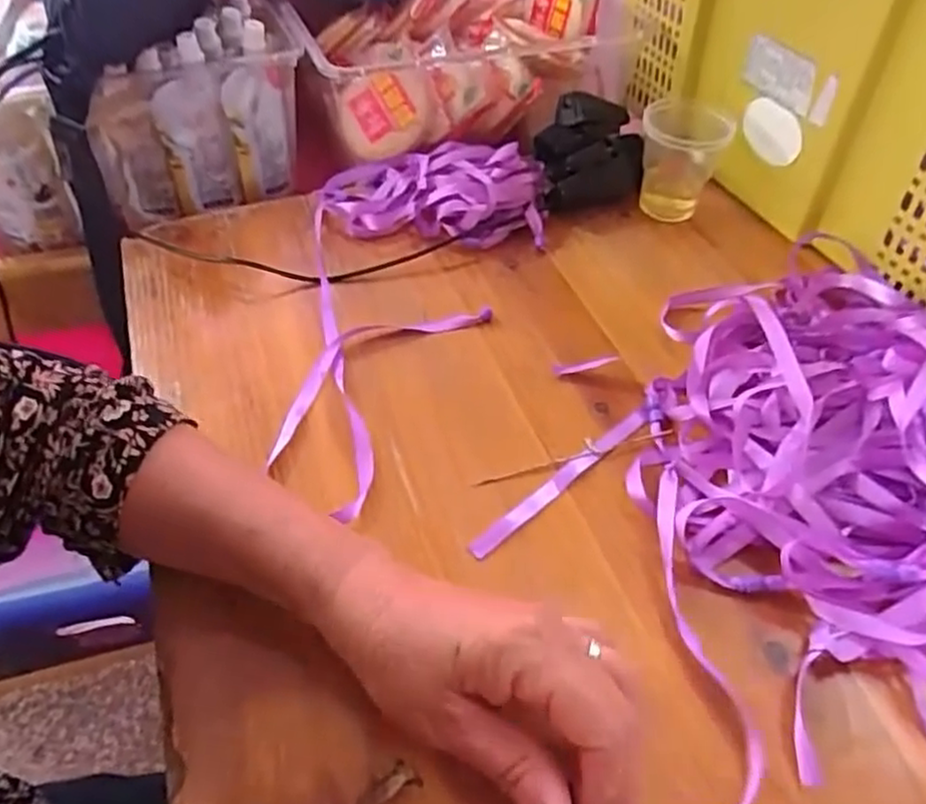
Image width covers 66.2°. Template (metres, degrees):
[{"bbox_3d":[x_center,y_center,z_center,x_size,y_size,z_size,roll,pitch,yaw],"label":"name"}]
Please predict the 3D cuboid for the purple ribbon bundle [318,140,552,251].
[{"bbox_3d":[-0.025,-0.171,0.565,0.178,0.035,0.105,4,49,2],"label":"purple ribbon bundle"}]

